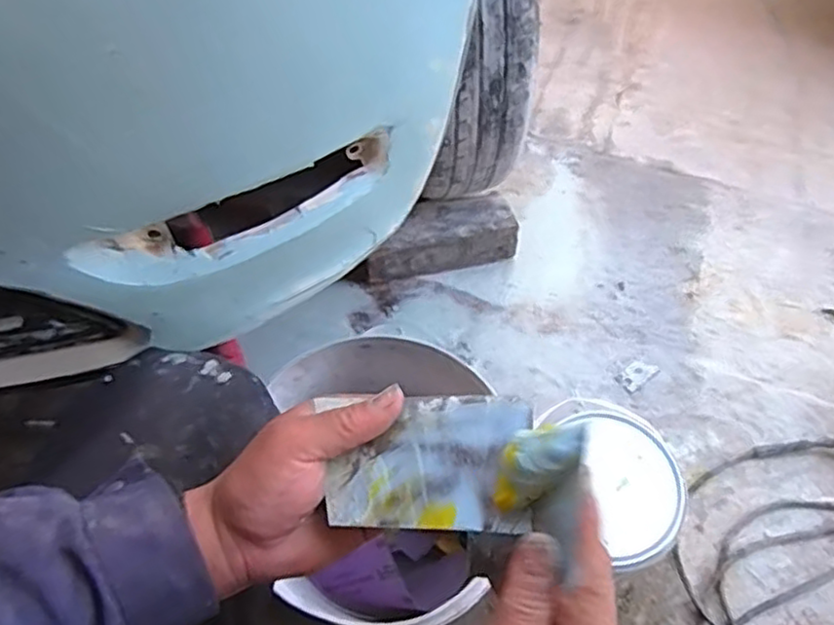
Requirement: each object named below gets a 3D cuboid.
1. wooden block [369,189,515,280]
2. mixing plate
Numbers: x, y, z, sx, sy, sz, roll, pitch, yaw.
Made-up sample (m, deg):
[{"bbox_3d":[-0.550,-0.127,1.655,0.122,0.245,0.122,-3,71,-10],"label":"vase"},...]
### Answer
[{"bbox_3d":[0.031,-0.100,0.976,0.214,0.081,0.074,-18,63,-9],"label":"wooden block"},{"bbox_3d":[0.005,0.086,0.387,0.114,0.004,0.073,-2,69,16],"label":"mixing plate"}]

